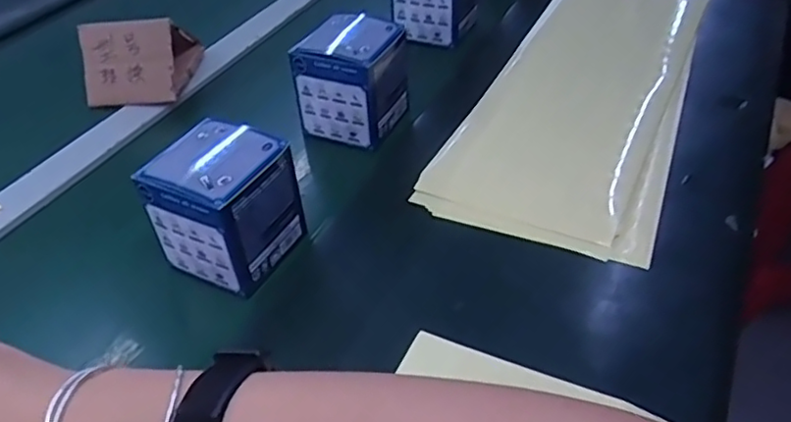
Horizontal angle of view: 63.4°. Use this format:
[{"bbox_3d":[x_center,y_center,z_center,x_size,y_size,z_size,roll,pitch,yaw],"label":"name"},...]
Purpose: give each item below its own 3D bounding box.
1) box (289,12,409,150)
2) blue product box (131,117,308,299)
[{"bbox_3d":[-0.037,-0.125,0.599,0.083,0.093,0.090,20,47,22],"label":"box"},{"bbox_3d":[-0.125,-0.002,0.480,0.078,0.098,0.080,18,46,21],"label":"blue product box"}]

